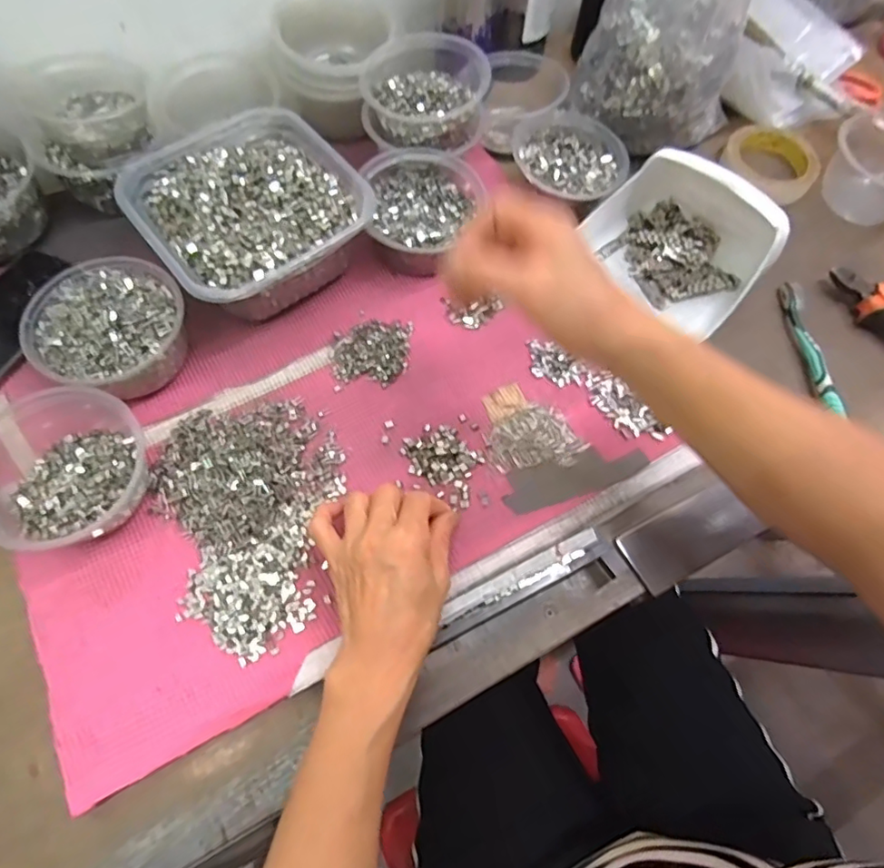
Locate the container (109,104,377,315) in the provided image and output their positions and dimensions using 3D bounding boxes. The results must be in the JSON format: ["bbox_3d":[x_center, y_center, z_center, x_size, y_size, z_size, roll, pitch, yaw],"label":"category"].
[{"bbox_3d":[-0.173,-0.196,0.491,0.168,0.073,0.191,-35,73,-16],"label":"container"}]

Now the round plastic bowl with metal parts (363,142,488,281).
[{"bbox_3d":[-0.024,-0.201,0.510,0.116,0.058,0.116,1,67,-3],"label":"round plastic bowl with metal parts"}]

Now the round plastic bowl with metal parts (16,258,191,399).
[{"bbox_3d":[-0.263,-0.083,0.445,0.110,0.060,0.111,1,67,-3],"label":"round plastic bowl with metal parts"}]

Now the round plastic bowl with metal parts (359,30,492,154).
[{"bbox_3d":[-0.015,-0.317,0.519,0.114,0.060,0.106,1,65,-2],"label":"round plastic bowl with metal parts"}]

